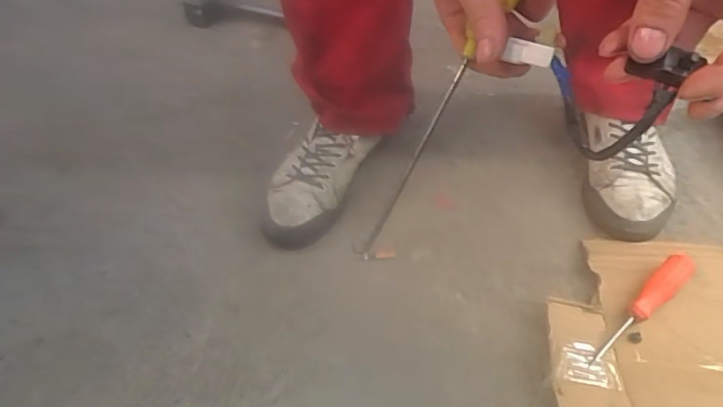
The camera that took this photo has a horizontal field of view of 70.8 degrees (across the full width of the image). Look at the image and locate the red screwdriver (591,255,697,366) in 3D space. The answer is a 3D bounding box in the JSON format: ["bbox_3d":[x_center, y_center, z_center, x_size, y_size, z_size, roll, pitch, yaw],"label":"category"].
[{"bbox_3d":[0.292,0.111,0.532,0.164,0.027,0.028,-34,56,-24],"label":"red screwdriver"}]

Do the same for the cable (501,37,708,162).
[{"bbox_3d":[0.137,-0.074,0.325,0.025,0.082,0.105,-38,59,-25],"label":"cable"}]

